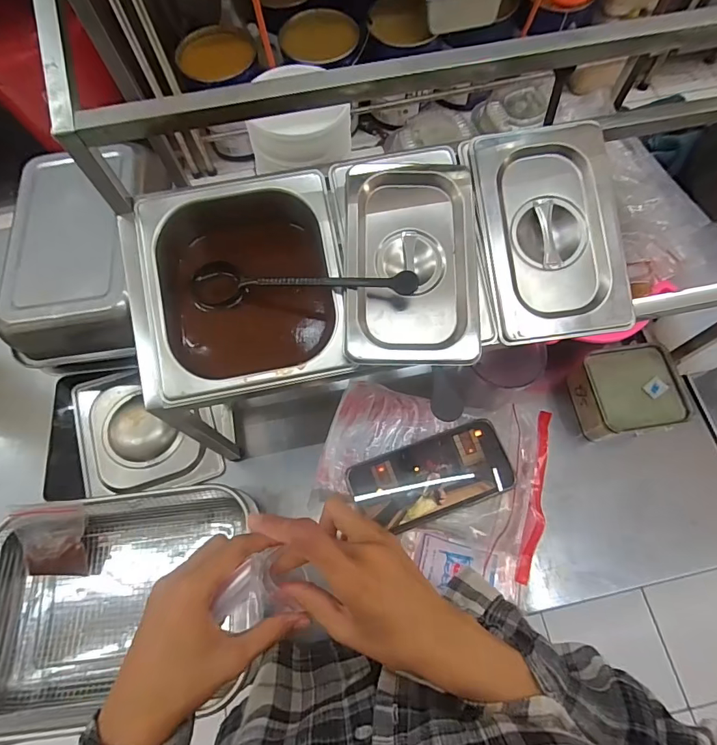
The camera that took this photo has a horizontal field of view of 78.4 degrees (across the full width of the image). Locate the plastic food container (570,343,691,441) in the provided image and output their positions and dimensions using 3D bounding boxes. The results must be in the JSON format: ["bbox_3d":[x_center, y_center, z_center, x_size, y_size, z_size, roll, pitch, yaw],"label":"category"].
[{"bbox_3d":[0.326,0.025,0.535,0.103,0.065,0.103,-11,70,-3],"label":"plastic food container"}]

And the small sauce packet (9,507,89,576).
[{"bbox_3d":[-0.343,0.190,0.492,0.070,0.016,0.078,0,92,-10],"label":"small sauce packet"}]

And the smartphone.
[{"bbox_3d":[0.078,0.111,0.467,0.164,0.013,0.077,-20,71,-6],"label":"smartphone"}]

